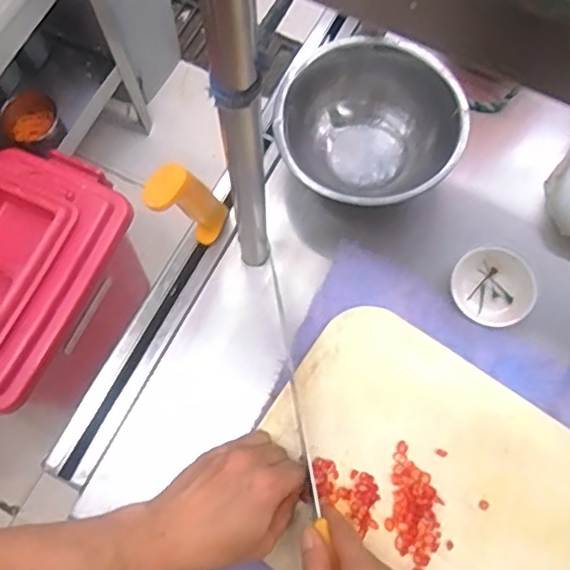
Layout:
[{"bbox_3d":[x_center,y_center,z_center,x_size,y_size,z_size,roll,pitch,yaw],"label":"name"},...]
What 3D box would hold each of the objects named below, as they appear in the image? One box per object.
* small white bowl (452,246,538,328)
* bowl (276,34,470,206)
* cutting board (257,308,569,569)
[{"bbox_3d":[0.187,0.001,0.538,0.070,0.020,0.065,0,72,0],"label":"small white bowl"},{"bbox_3d":[0.076,-0.139,0.565,0.162,0.088,0.152,0,72,0],"label":"bowl"},{"bbox_3d":[0.142,0.189,0.480,0.339,0.020,0.224,34,75,11],"label":"cutting board"}]

